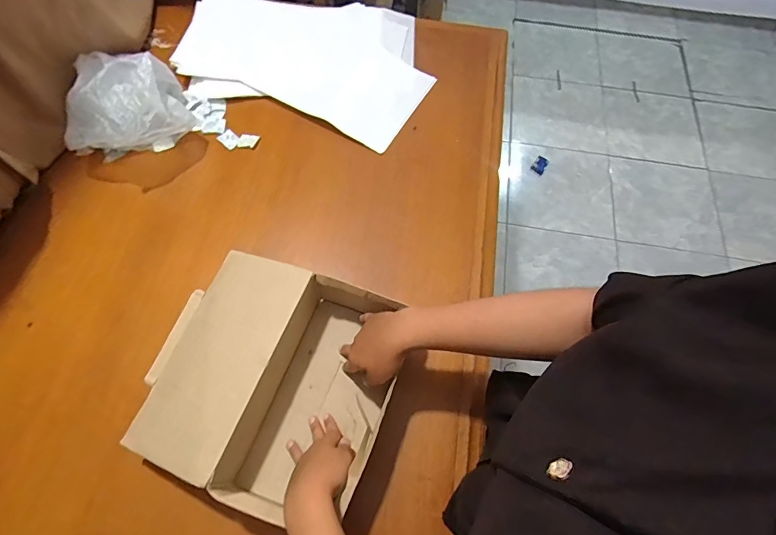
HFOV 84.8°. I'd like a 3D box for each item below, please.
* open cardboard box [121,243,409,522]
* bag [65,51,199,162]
[{"bbox_3d":[-0.148,0.139,0.542,0.264,0.112,0.266,17,67,5],"label":"open cardboard box"},{"bbox_3d":[-0.420,-0.269,0.699,0.180,0.133,0.195,-9,65,-5],"label":"bag"}]

